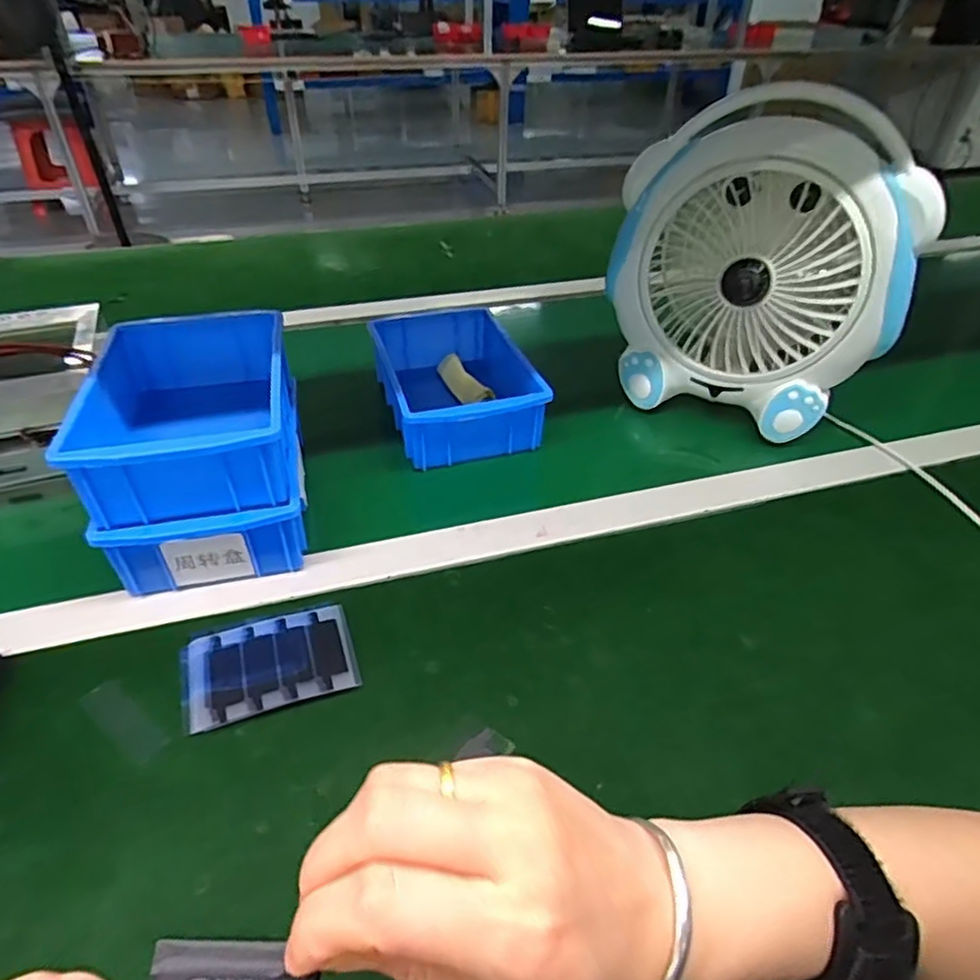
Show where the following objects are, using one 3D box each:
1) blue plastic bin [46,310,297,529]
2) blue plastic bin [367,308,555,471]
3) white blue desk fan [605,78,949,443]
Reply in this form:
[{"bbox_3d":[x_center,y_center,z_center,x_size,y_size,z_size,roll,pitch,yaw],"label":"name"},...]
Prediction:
[{"bbox_3d":[-0.221,-0.063,0.485,0.135,0.066,0.205,-8,41,-10],"label":"blue plastic bin"},{"bbox_3d":[-0.038,-0.112,0.642,0.132,0.064,0.207,-8,39,-16],"label":"blue plastic bin"},{"bbox_3d":[0.237,-0.190,0.598,0.259,0.269,0.114,25,44,25],"label":"white blue desk fan"}]

